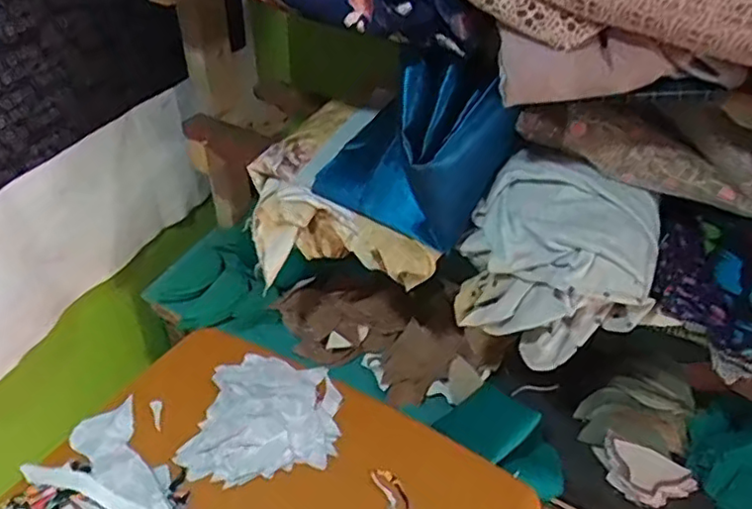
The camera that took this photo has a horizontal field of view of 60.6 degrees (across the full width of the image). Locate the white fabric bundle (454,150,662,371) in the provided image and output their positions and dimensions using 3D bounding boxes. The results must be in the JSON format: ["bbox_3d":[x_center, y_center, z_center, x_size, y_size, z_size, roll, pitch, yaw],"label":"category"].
[{"bbox_3d":[0.191,0.006,0.679,0.187,0.159,0.133,21,44,19],"label":"white fabric bundle"}]

